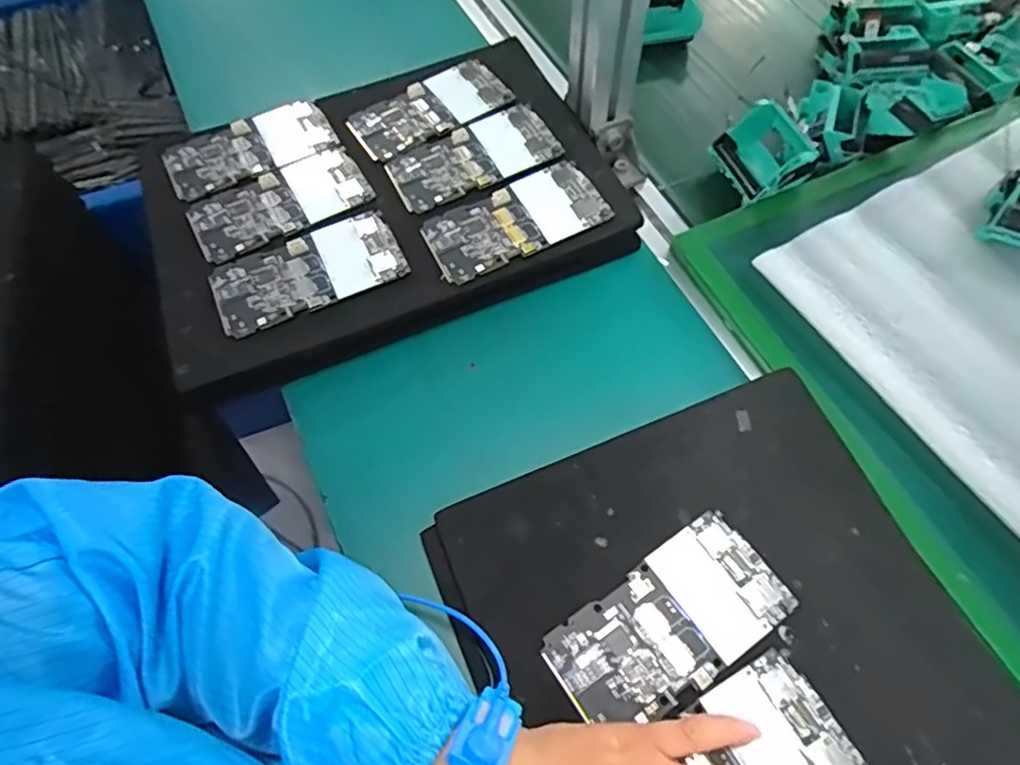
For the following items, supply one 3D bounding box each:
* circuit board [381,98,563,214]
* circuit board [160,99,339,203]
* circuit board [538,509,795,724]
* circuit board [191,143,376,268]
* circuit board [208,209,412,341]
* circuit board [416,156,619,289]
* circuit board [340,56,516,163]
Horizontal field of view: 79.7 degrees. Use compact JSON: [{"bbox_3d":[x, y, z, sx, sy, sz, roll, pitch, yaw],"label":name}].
[{"bbox_3d":[-0.029,-0.178,0.481,0.129,0.007,0.070,-26,66,-11],"label":"circuit board"},{"bbox_3d":[-0.207,-0.189,0.483,0.126,0.011,0.070,-25,65,-11],"label":"circuit board"},{"bbox_3d":[0.087,0.132,0.334,0.128,0.004,0.067,-33,67,-14],"label":"circuit board"},{"bbox_3d":[-0.172,-0.135,0.461,0.128,0.007,0.065,-30,66,-13],"label":"circuit board"},{"bbox_3d":[-0.143,-0.079,0.430,0.128,0.007,0.065,-24,65,-11],"label":"circuit board"},{"bbox_3d":[0.004,-0.121,0.447,0.129,0.007,0.066,-27,66,-12],"label":"circuit board"},{"bbox_3d":[-0.067,-0.228,0.509,0.129,0.009,0.065,-32,67,-14],"label":"circuit board"}]

